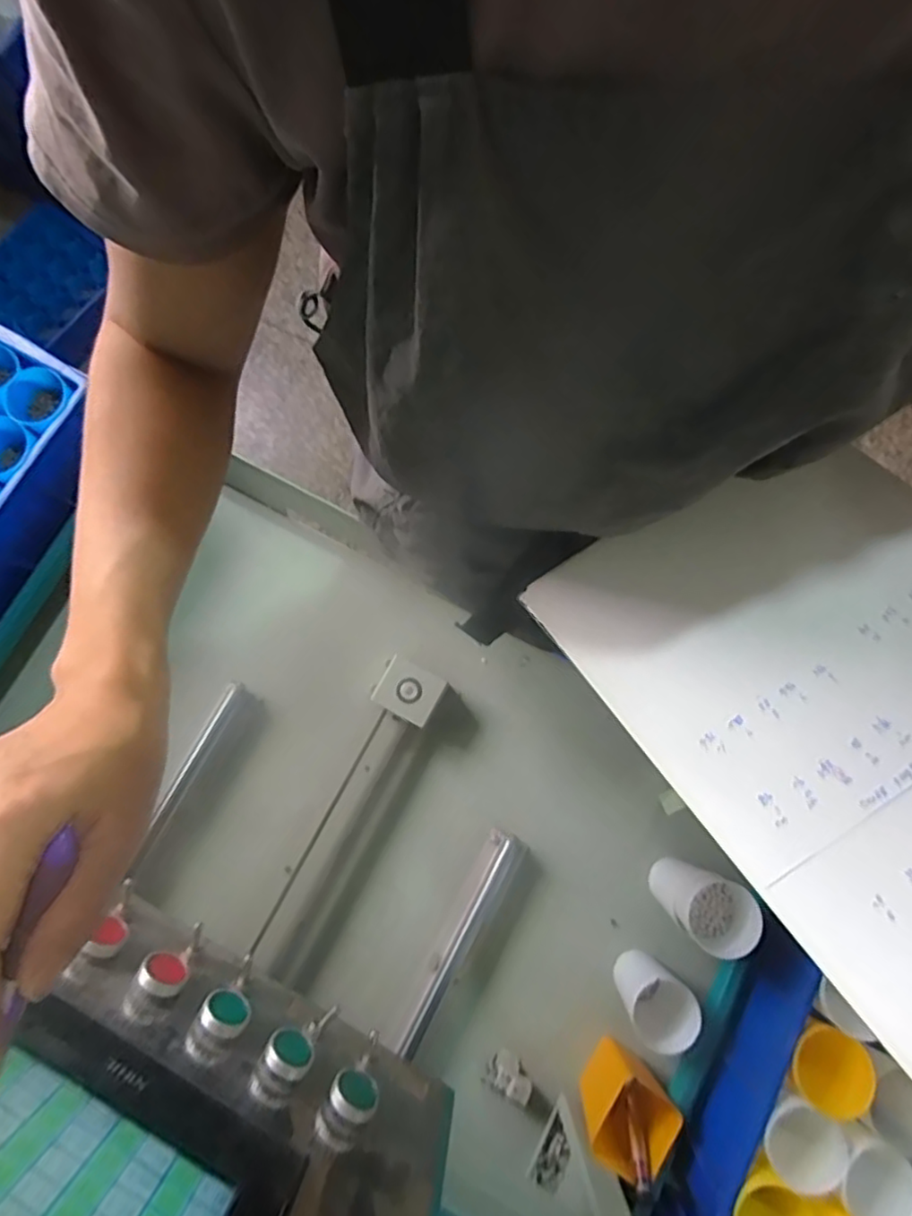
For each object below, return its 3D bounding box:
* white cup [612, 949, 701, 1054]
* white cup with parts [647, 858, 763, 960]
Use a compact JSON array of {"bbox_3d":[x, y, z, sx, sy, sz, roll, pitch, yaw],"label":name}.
[{"bbox_3d":[0.201,0.399,0.643,0.064,0.111,0.068,0,79,0],"label":"white cup"},{"bbox_3d":[0.240,0.292,0.624,0.060,0.135,0.064,29,81,5],"label":"white cup with parts"}]

